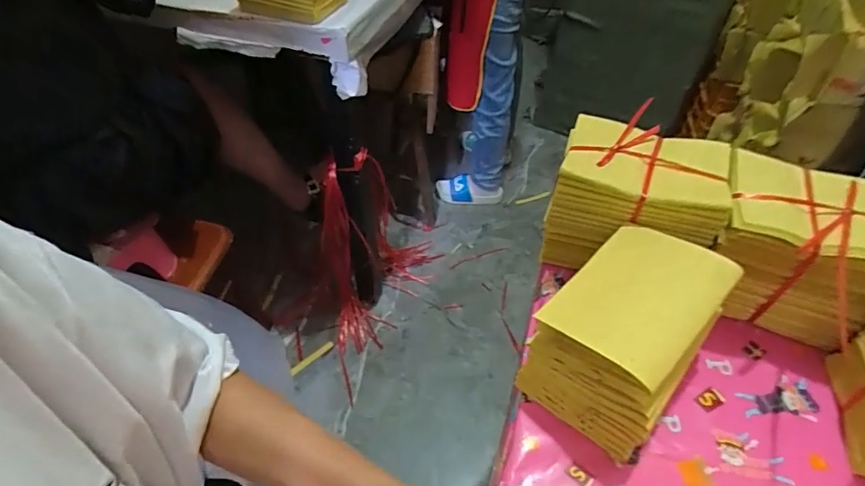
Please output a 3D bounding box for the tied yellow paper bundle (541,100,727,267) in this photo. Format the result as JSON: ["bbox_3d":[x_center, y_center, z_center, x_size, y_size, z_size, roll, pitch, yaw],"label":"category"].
[{"bbox_3d":[0.221,-0.044,0.550,0.165,0.130,0.116,16,49,14],"label":"tied yellow paper bundle"}]

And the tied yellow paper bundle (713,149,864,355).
[{"bbox_3d":[0.372,0.014,0.508,0.159,0.146,0.116,20,50,17],"label":"tied yellow paper bundle"}]

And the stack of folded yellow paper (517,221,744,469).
[{"bbox_3d":[0.180,0.082,0.462,0.118,0.119,0.176,32,55,26],"label":"stack of folded yellow paper"}]

